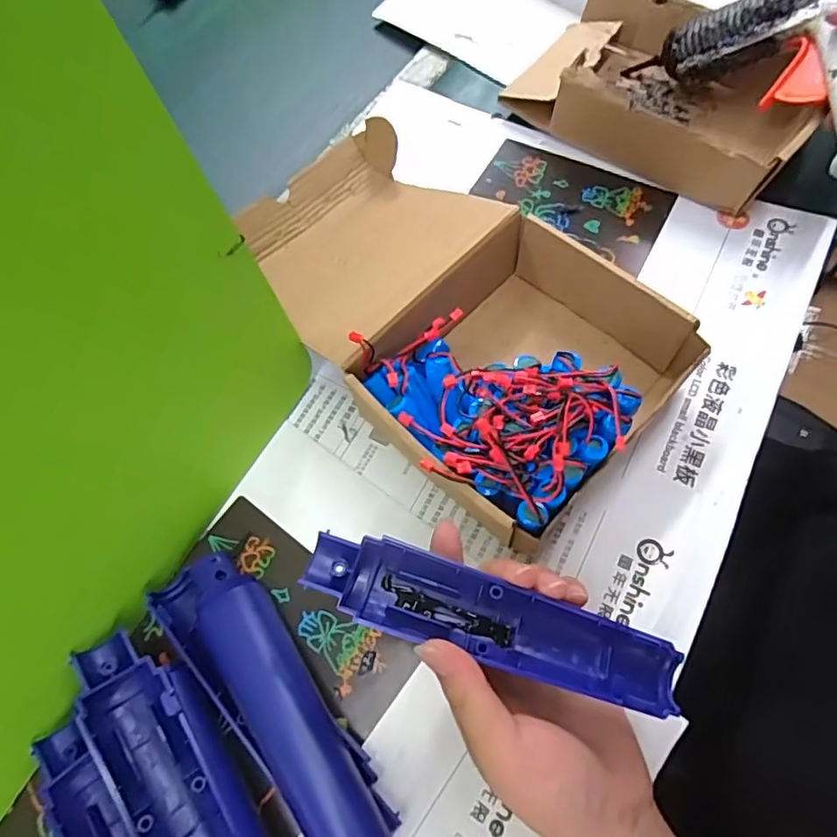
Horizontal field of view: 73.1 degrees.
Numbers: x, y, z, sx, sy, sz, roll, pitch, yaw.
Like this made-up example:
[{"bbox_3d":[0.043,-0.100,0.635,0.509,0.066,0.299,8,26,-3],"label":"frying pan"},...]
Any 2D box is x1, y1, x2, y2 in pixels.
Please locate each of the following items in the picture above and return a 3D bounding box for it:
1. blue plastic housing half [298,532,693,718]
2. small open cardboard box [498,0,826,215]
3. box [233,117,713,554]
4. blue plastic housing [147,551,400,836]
[{"bbox_3d":[0.032,0.092,0.258,0.167,0.020,0.037,18,67,5],"label":"blue plastic housing half"},{"bbox_3d":[0.197,-0.268,0.455,0.214,0.063,0.150,34,71,16],"label":"small open cardboard box"},{"bbox_3d":[0.006,-0.084,0.366,0.308,0.060,0.175,42,74,19],"label":"box"},{"bbox_3d":[-0.072,0.138,0.283,0.047,0.037,0.169,-42,70,-15],"label":"blue plastic housing"}]

